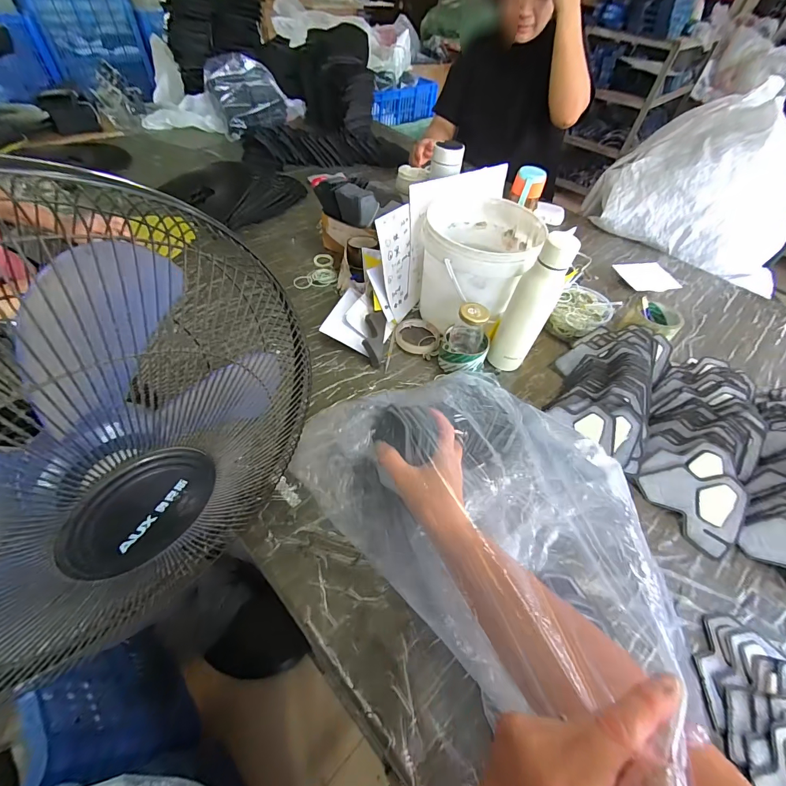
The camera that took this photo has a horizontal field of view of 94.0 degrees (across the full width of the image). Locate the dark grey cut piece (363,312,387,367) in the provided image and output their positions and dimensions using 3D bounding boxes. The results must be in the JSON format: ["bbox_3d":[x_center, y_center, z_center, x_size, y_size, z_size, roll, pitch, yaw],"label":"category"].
[{"bbox_3d":[-0.033,-0.102,0.668,0.038,0.034,0.110,5,68,-2],"label":"dark grey cut piece"}]

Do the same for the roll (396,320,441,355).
[{"bbox_3d":[0.048,-0.109,0.699,0.082,0.013,0.084,3,51,-4],"label":"roll"}]

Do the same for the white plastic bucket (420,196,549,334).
[{"bbox_3d":[0.151,-0.234,0.684,0.190,0.168,0.201,3,51,-4],"label":"white plastic bucket"}]

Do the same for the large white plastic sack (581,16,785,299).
[{"bbox_3d":[0.804,-0.587,0.912,0.456,0.398,0.346,26,54,14],"label":"large white plastic sack"}]

